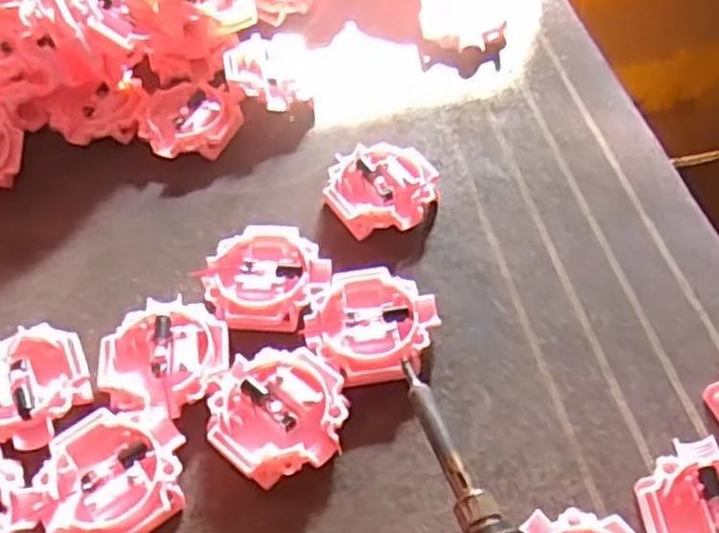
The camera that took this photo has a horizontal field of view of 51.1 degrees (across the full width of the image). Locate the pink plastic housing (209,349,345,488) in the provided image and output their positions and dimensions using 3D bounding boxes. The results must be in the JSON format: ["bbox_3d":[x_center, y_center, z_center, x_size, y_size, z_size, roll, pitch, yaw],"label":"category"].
[{"bbox_3d":[-0.032,0.059,0.298,0.051,0.017,0.051,-2,51,2],"label":"pink plastic housing"}]

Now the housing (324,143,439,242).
[{"bbox_3d":[0.011,-0.037,0.370,0.052,0.016,0.049,-1,51,3],"label":"housing"}]

